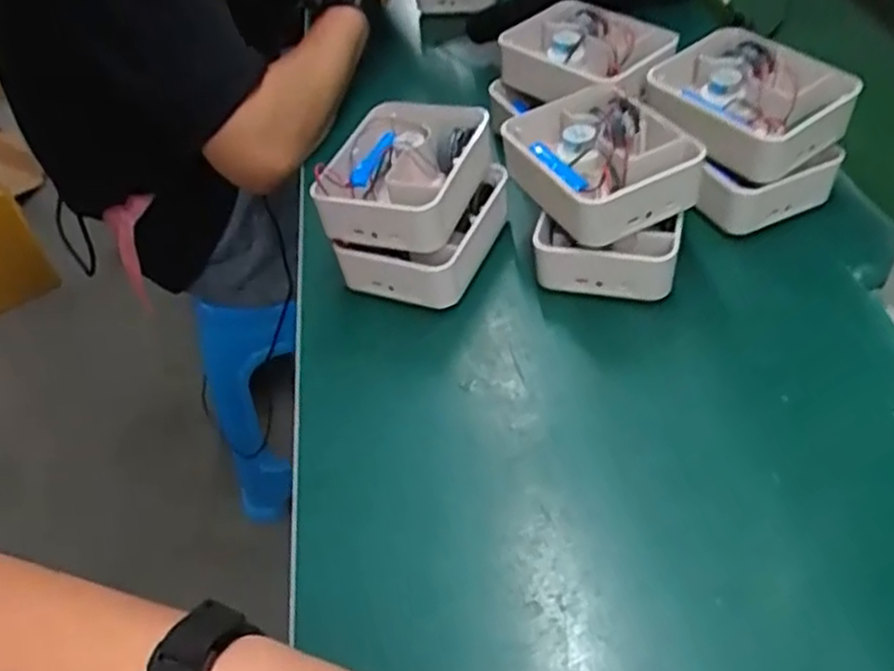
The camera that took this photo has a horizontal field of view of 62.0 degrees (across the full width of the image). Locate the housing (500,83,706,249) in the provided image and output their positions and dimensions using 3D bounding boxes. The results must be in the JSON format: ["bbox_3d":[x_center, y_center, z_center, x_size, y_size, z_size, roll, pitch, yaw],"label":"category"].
[{"bbox_3d":[0.110,-0.129,0.543,0.115,0.039,0.128,-21,48,-12],"label":"housing"}]

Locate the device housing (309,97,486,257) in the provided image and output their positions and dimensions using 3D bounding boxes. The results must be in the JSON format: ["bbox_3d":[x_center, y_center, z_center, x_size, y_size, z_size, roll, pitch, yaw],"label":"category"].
[{"bbox_3d":[-0.031,-0.123,0.556,0.101,0.051,0.128,9,49,16],"label":"device housing"}]

